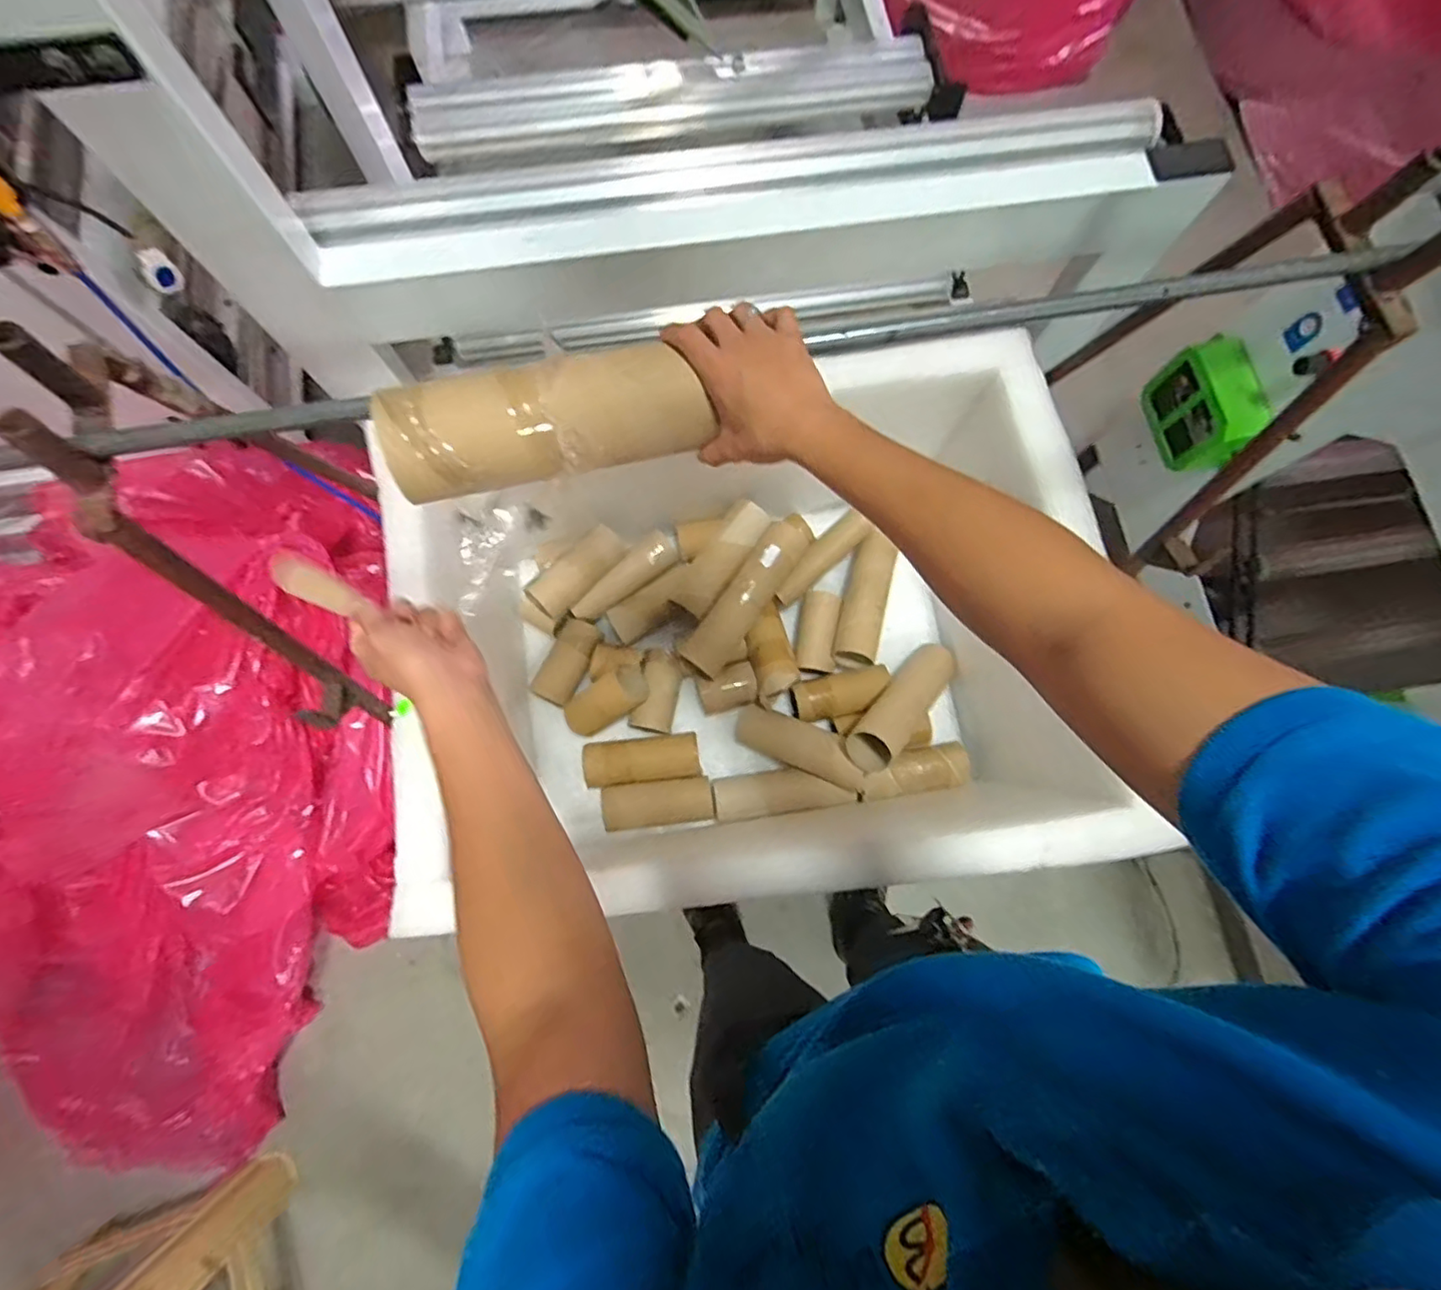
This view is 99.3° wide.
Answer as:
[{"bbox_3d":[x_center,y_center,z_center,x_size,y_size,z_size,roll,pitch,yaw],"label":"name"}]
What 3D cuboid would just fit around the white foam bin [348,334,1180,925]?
[{"bbox_3d":[0.030,-0.052,1.004,0.895,0.517,0.657,-8,78,-3],"label":"white foam bin"}]

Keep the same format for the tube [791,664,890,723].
[{"bbox_3d":[0.230,0.093,1.163,0.188,0.062,0.081,-19,78,10],"label":"tube"}]

